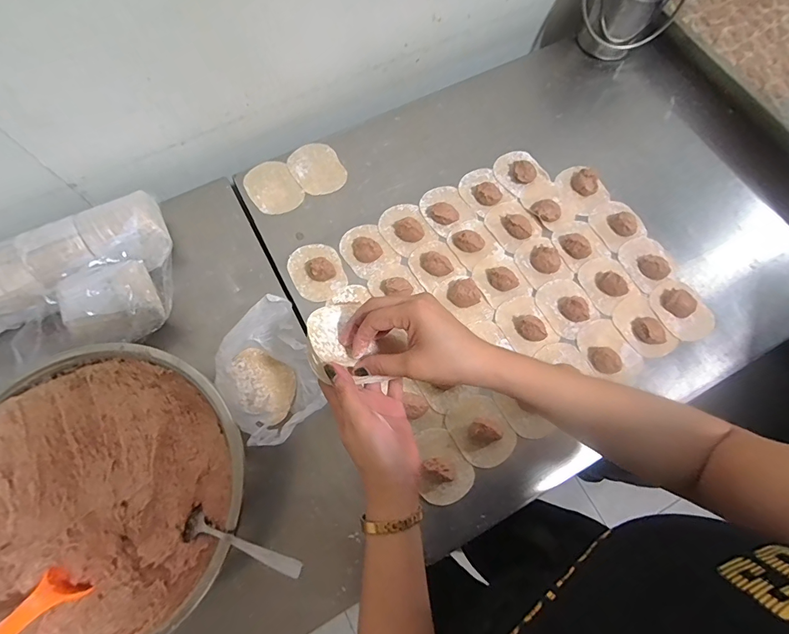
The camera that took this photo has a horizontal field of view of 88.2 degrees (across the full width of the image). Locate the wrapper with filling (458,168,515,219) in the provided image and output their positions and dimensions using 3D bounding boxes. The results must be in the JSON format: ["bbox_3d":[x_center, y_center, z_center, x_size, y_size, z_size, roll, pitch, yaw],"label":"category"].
[{"bbox_3d":[0.138,-0.200,0.627,0.066,0.016,0.072,-34,77,-11],"label":"wrapper with filling"}]

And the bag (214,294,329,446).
[{"bbox_3d":[-0.145,0.072,0.492,0.114,0.099,0.137,-32,77,-10],"label":"bag"}]

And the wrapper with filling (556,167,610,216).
[{"bbox_3d":[0.291,-0.202,0.628,0.064,0.025,0.080,-34,77,-11],"label":"wrapper with filling"}]

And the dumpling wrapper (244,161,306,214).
[{"bbox_3d":[-0.185,-0.196,0.621,0.072,0.005,0.093,-32,77,-10],"label":"dumpling wrapper"}]

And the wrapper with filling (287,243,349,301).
[{"bbox_3d":[-0.110,-0.067,0.576,0.072,0.024,0.086,-28,76,-9],"label":"wrapper with filling"}]

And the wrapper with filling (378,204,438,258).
[{"bbox_3d":[0.016,-0.136,0.605,0.069,0.017,0.077,-37,78,-11],"label":"wrapper with filling"}]

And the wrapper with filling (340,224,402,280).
[{"bbox_3d":[-0.040,-0.101,0.588,0.067,0.023,0.078,-35,77,-11],"label":"wrapper with filling"}]

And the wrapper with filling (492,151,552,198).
[{"bbox_3d":[0.197,-0.233,0.637,0.076,0.015,0.073,-31,76,-10],"label":"wrapper with filling"}]

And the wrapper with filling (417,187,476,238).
[{"bbox_3d":[0.078,-0.167,0.613,0.071,0.020,0.075,-36,77,-11],"label":"wrapper with filling"}]

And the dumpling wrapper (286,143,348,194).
[{"bbox_3d":[-0.120,-0.230,0.632,0.073,0.004,0.092,-29,76,-9],"label":"dumpling wrapper"}]

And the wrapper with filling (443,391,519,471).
[{"bbox_3d":[0.112,0.143,0.518,0.071,0.025,0.090,-33,77,-10],"label":"wrapper with filling"}]

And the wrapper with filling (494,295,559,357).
[{"bbox_3d":[0.184,0.009,0.567,0.063,0.026,0.081,-29,76,-9],"label":"wrapper with filling"}]

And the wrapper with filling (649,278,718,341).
[{"bbox_3d":[0.416,-0.014,0.576,0.074,0.025,0.091,-26,76,-9],"label":"wrapper with filling"}]

